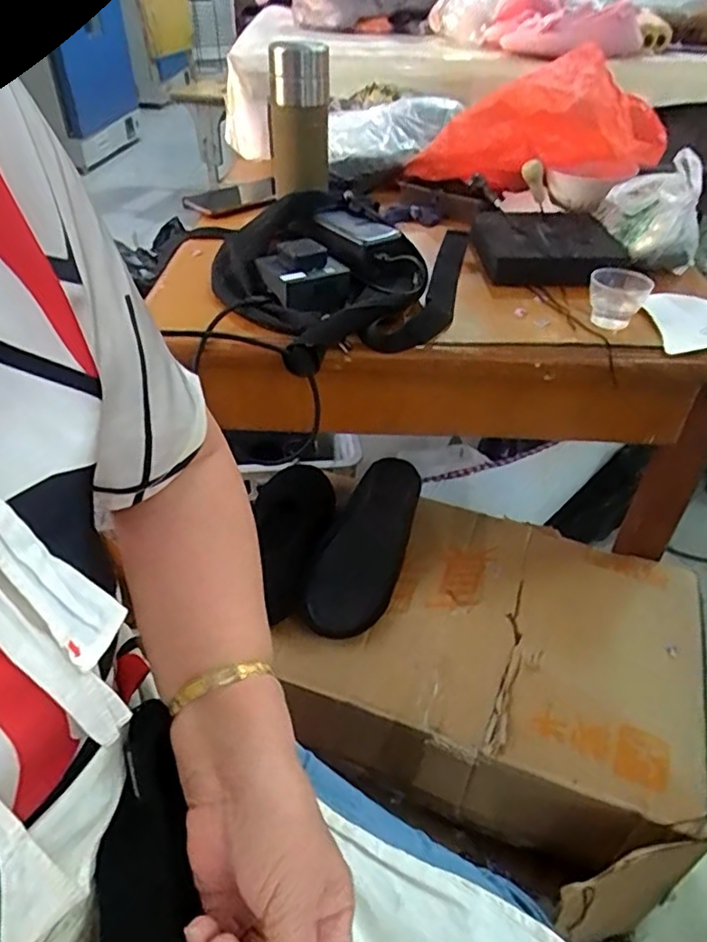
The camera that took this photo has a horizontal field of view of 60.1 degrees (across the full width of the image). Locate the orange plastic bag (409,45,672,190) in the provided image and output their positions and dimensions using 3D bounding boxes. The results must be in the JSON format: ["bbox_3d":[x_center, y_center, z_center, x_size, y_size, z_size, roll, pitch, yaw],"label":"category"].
[{"bbox_3d":[0.218,-0.440,0.785,0.316,0.120,0.166,-2,40,17],"label":"orange plastic bag"}]

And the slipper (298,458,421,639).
[{"bbox_3d":[0.012,0.083,0.706,0.092,0.062,0.218,11,43,12],"label":"slipper"}]

